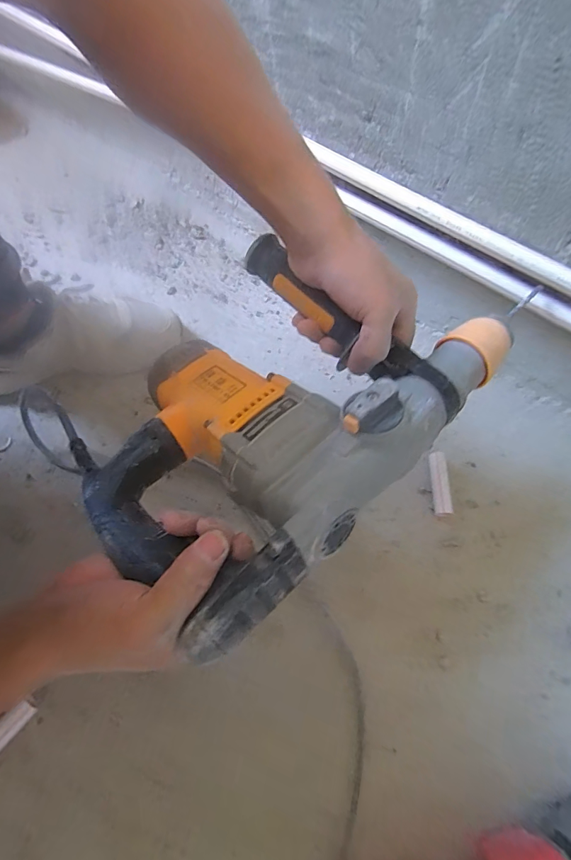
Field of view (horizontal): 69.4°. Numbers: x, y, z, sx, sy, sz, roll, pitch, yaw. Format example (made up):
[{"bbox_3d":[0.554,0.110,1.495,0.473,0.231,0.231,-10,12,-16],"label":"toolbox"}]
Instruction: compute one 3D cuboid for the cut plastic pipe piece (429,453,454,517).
[{"bbox_3d":[0.187,0.066,0.506,0.019,0.022,0.077,4,60,-2],"label":"cut plastic pipe piece"}]

